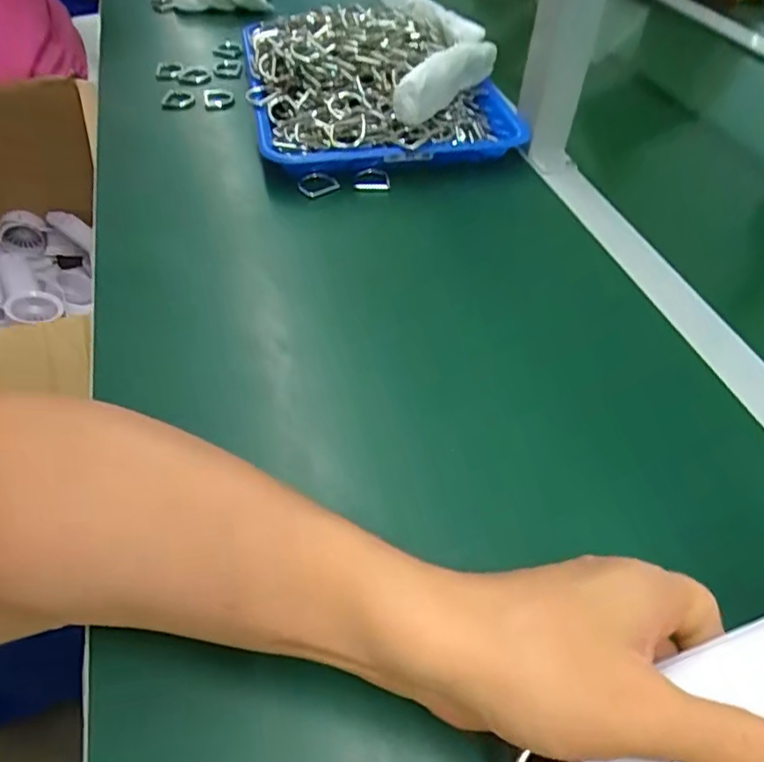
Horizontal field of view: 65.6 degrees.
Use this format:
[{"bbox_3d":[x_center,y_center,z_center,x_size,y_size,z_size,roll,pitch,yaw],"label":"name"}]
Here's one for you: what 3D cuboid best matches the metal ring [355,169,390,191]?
[{"bbox_3d":[-0.009,-0.178,0.523,0.031,0.011,0.024,-4,49,-5],"label":"metal ring"}]

